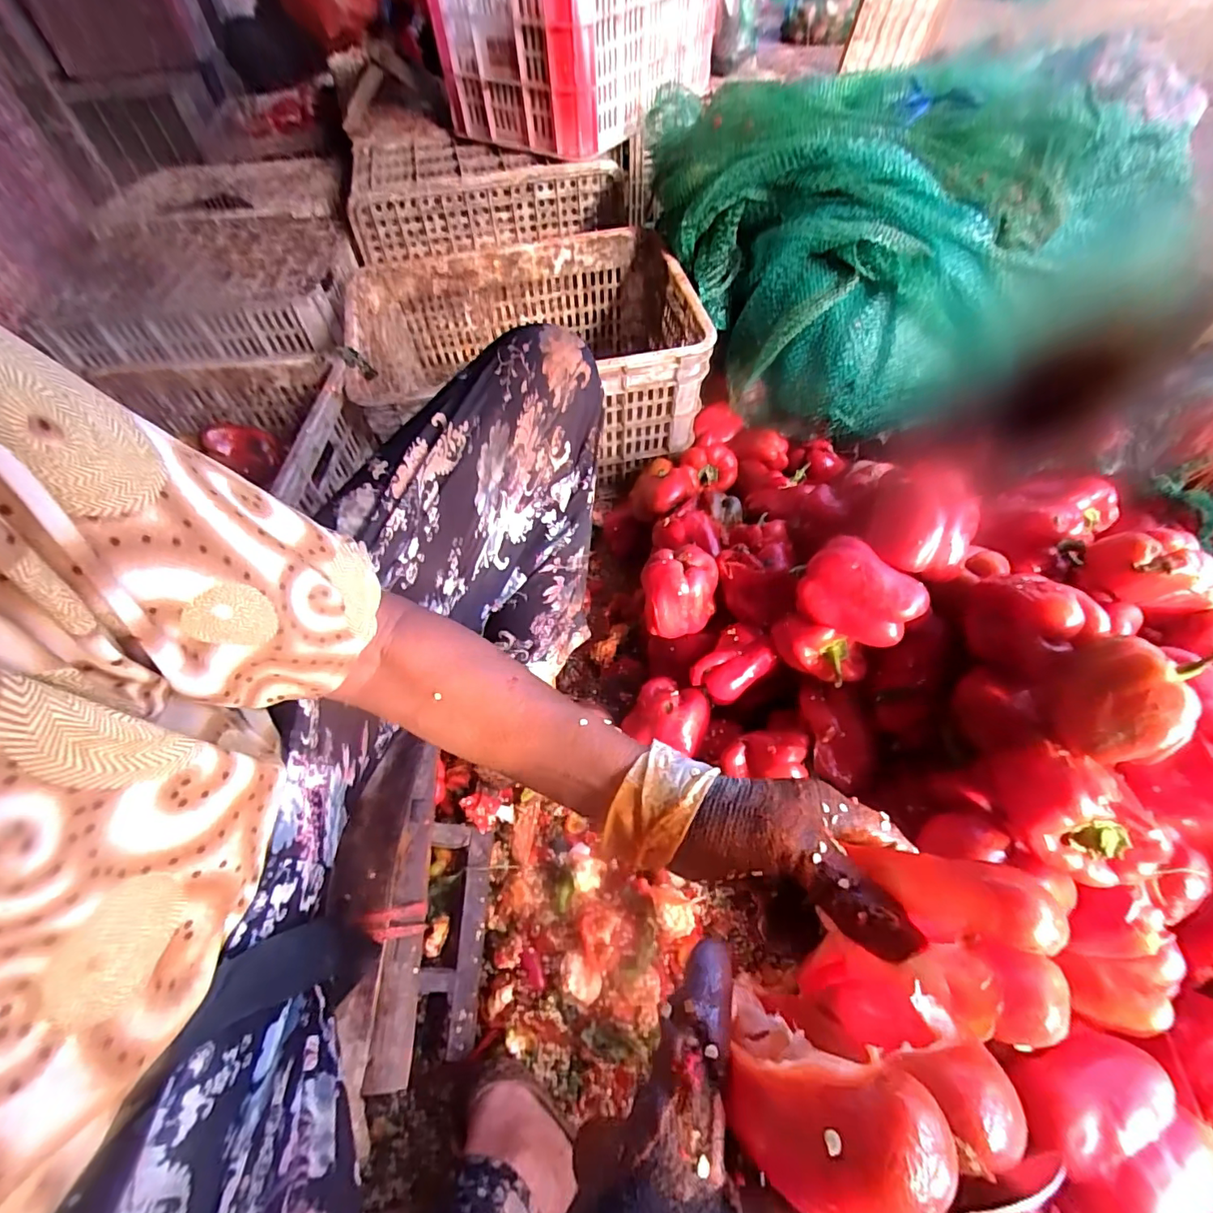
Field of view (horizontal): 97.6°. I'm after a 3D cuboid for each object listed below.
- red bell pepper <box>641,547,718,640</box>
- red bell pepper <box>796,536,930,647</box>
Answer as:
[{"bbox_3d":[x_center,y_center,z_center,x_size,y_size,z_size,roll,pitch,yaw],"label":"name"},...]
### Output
[{"bbox_3d":[0.089,-0.022,0.651,0.088,0.069,0.097,-4,53,-2],"label":"red bell pepper"},{"bbox_3d":[0.244,-0.012,0.518,0.063,0.065,0.105,-34,60,-22],"label":"red bell pepper"}]

